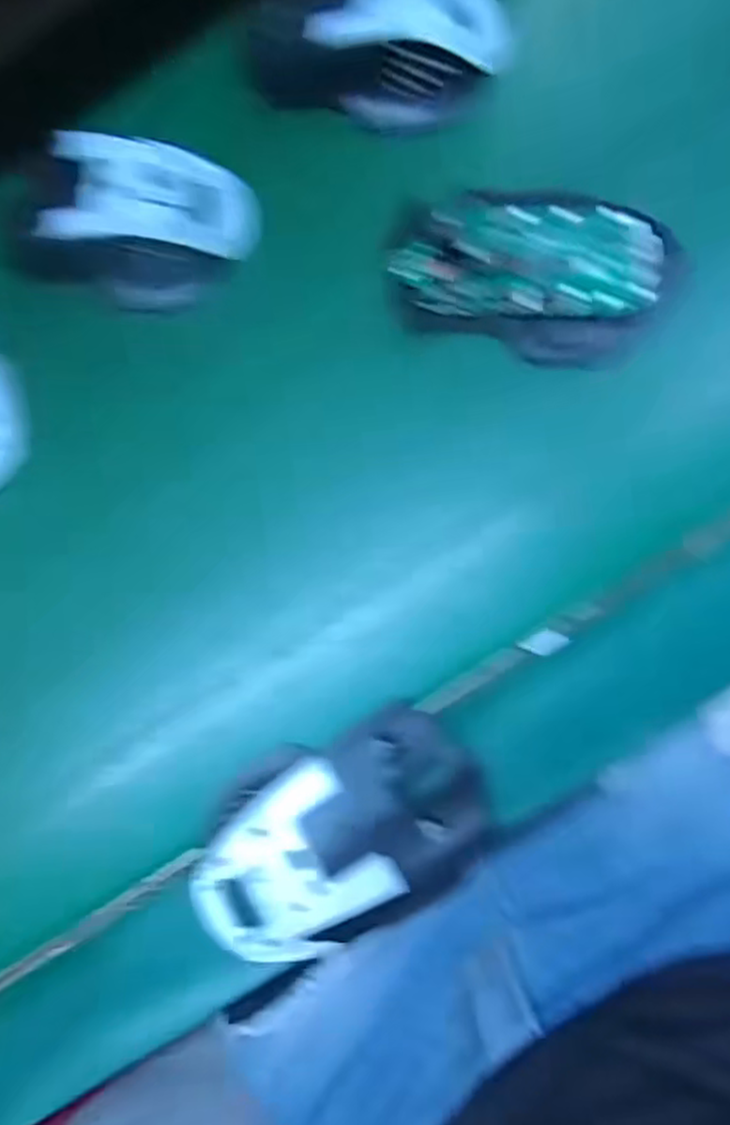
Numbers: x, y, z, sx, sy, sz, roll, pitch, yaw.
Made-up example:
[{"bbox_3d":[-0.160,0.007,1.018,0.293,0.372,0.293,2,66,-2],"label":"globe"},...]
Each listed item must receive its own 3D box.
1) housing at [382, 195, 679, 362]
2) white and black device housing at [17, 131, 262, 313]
[{"bbox_3d":[0.069,-0.123,0.292,0.111,0.016,0.066,16,85,13],"label":"housing"},{"bbox_3d":[-0.109,-0.157,0.319,0.110,0.048,0.066,14,86,7],"label":"white and black device housing"}]

